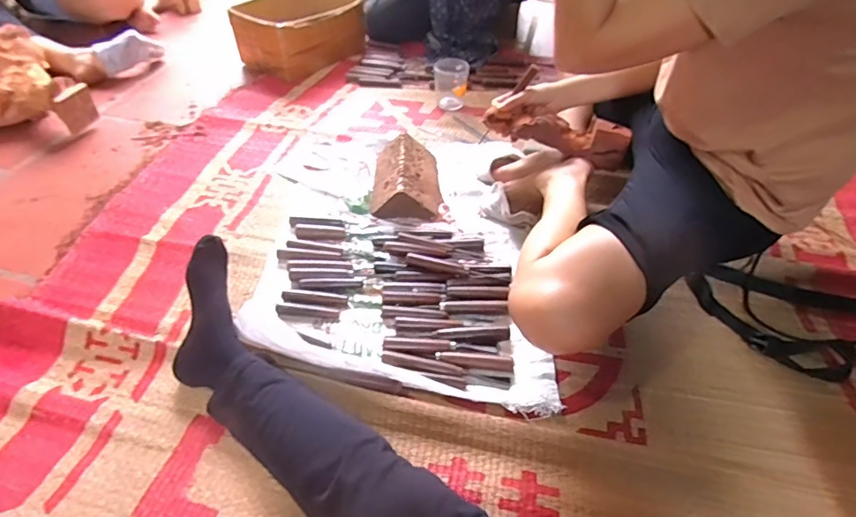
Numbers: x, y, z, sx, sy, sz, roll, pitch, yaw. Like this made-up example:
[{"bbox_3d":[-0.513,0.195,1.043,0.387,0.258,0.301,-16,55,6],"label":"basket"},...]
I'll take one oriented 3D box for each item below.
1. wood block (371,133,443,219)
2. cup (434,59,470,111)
[{"bbox_3d":[-0.044,-0.175,1.015,0.136,0.063,0.202,1,47,-1],"label":"wood block"},{"bbox_3d":[0.060,-0.463,1.276,0.088,0.091,0.090,5,45,4],"label":"cup"}]

